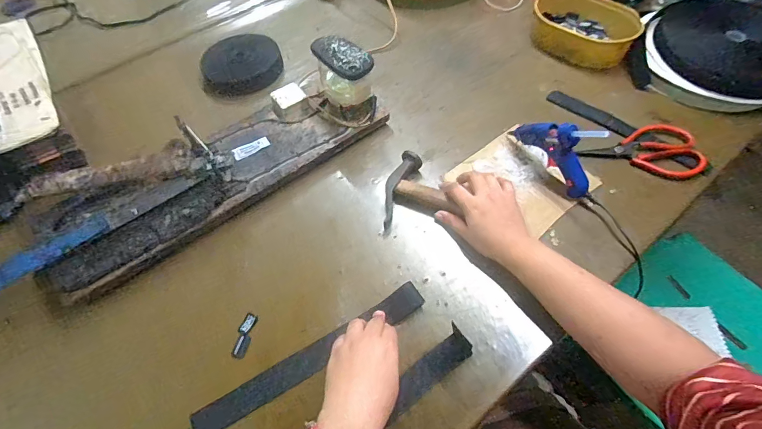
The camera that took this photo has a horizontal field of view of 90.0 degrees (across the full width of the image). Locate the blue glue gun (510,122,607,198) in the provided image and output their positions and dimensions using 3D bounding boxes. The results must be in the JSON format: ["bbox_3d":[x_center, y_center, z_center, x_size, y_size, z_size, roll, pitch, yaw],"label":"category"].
[{"bbox_3d":[0.238,-0.096,0.520,0.024,0.116,0.136,-34,61,-18],"label":"blue glue gun"}]

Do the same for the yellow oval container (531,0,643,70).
[{"bbox_3d":[0.370,-0.350,0.712,0.199,0.063,0.113,38,66,21],"label":"yellow oval container"}]

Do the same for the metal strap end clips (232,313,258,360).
[{"bbox_3d":[-0.166,0.146,0.461,0.017,0.004,0.053,8,57,8],"label":"metal strap end clips"}]

